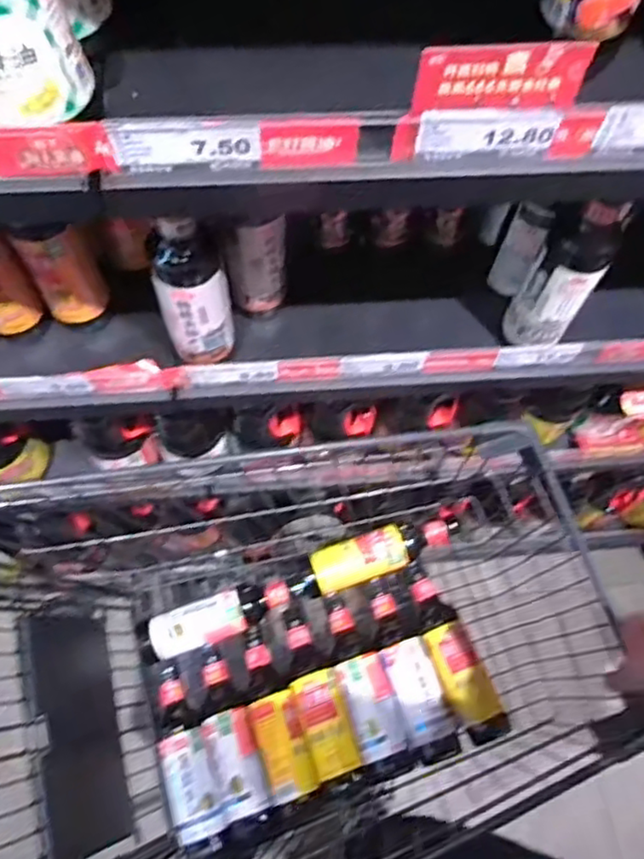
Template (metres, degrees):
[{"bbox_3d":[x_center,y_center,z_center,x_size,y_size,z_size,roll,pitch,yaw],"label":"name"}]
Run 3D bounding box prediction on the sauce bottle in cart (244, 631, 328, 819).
[{"bbox_3d":[-0.066,0.404,0.905,0.066,0.064,0.246,-19,69,-9],"label":"sauce bottle in cart"}]

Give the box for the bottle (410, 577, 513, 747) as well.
[{"bbox_3d":[0.183,0.319,0.910,0.068,0.053,0.225,-23,69,-11],"label":"bottle"}]

